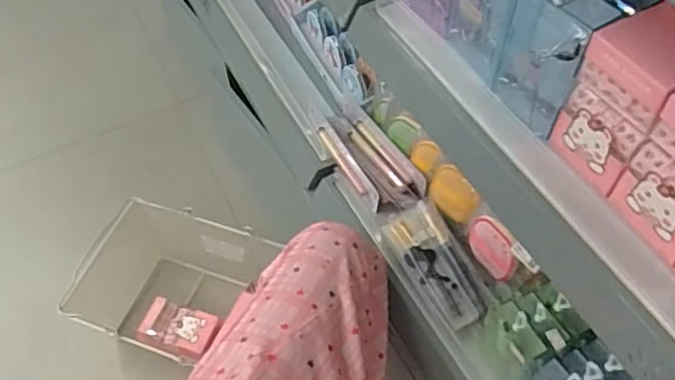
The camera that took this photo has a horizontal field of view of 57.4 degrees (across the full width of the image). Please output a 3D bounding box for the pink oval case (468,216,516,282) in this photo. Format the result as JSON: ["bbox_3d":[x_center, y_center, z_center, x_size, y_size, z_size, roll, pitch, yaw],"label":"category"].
[{"bbox_3d":[0.177,0.067,0.707,0.018,0.066,0.069,-27,58,-15],"label":"pink oval case"}]

